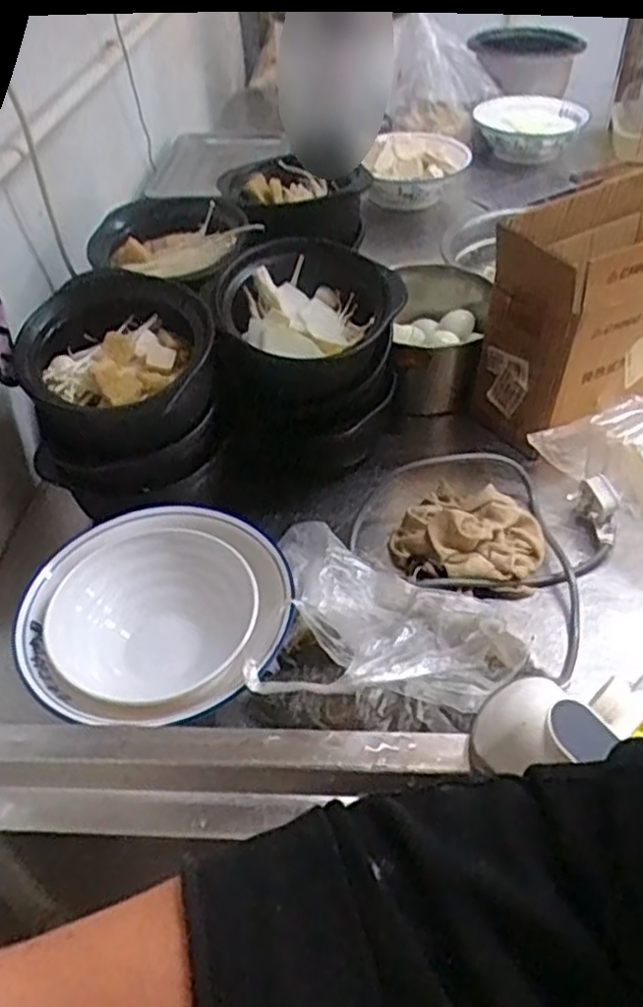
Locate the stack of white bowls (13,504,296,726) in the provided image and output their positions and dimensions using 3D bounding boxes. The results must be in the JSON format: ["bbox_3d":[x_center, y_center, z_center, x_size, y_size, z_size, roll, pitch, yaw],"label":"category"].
[{"bbox_3d":[-0.134,0.096,0.629,0.212,0.075,0.217,15,47,18],"label":"stack of white bowls"}]

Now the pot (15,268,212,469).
[{"bbox_3d":[-0.185,-0.123,0.685,0.166,0.112,0.166,-2,45,2],"label":"pot"}]

